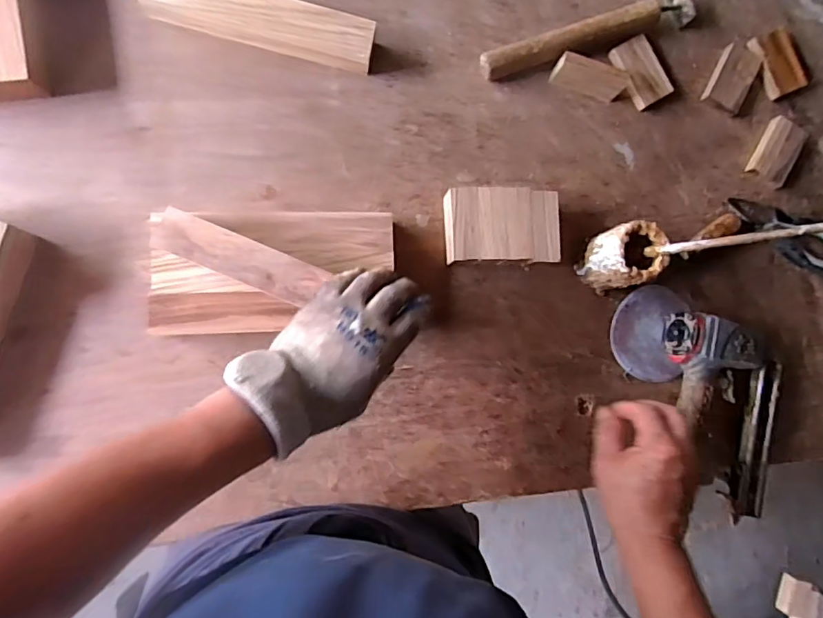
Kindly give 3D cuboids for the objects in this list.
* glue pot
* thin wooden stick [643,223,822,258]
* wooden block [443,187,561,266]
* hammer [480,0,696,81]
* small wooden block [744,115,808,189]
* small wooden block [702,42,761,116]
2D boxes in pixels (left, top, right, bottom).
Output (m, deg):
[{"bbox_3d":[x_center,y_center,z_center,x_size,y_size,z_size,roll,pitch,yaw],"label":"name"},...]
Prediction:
[{"bbox_3d":[0.237,-0.059,0.592,0.063,0.101,0.065,0,90,-7],"label":"glue pot"},{"bbox_3d":[0.303,-0.065,0.485,0.010,0.182,0.010,-4,90,-30],"label":"thin wooden stick"},{"bbox_3d":[0.103,-0.095,0.604,0.126,0.048,0.082,0,88,-7],"label":"wooden block"},{"bbox_3d":[0.215,-0.330,0.624,0.272,0.035,0.038,-20,92,-6],"label":"hammer"},{"bbox_3d":[0.470,-0.203,0.662,0.046,0.017,0.090,30,87,-6],"label":"small wooden block"},{"bbox_3d":[0.407,-0.295,0.651,0.046,0.016,0.089,28,87,-6],"label":"small wooden block"}]

